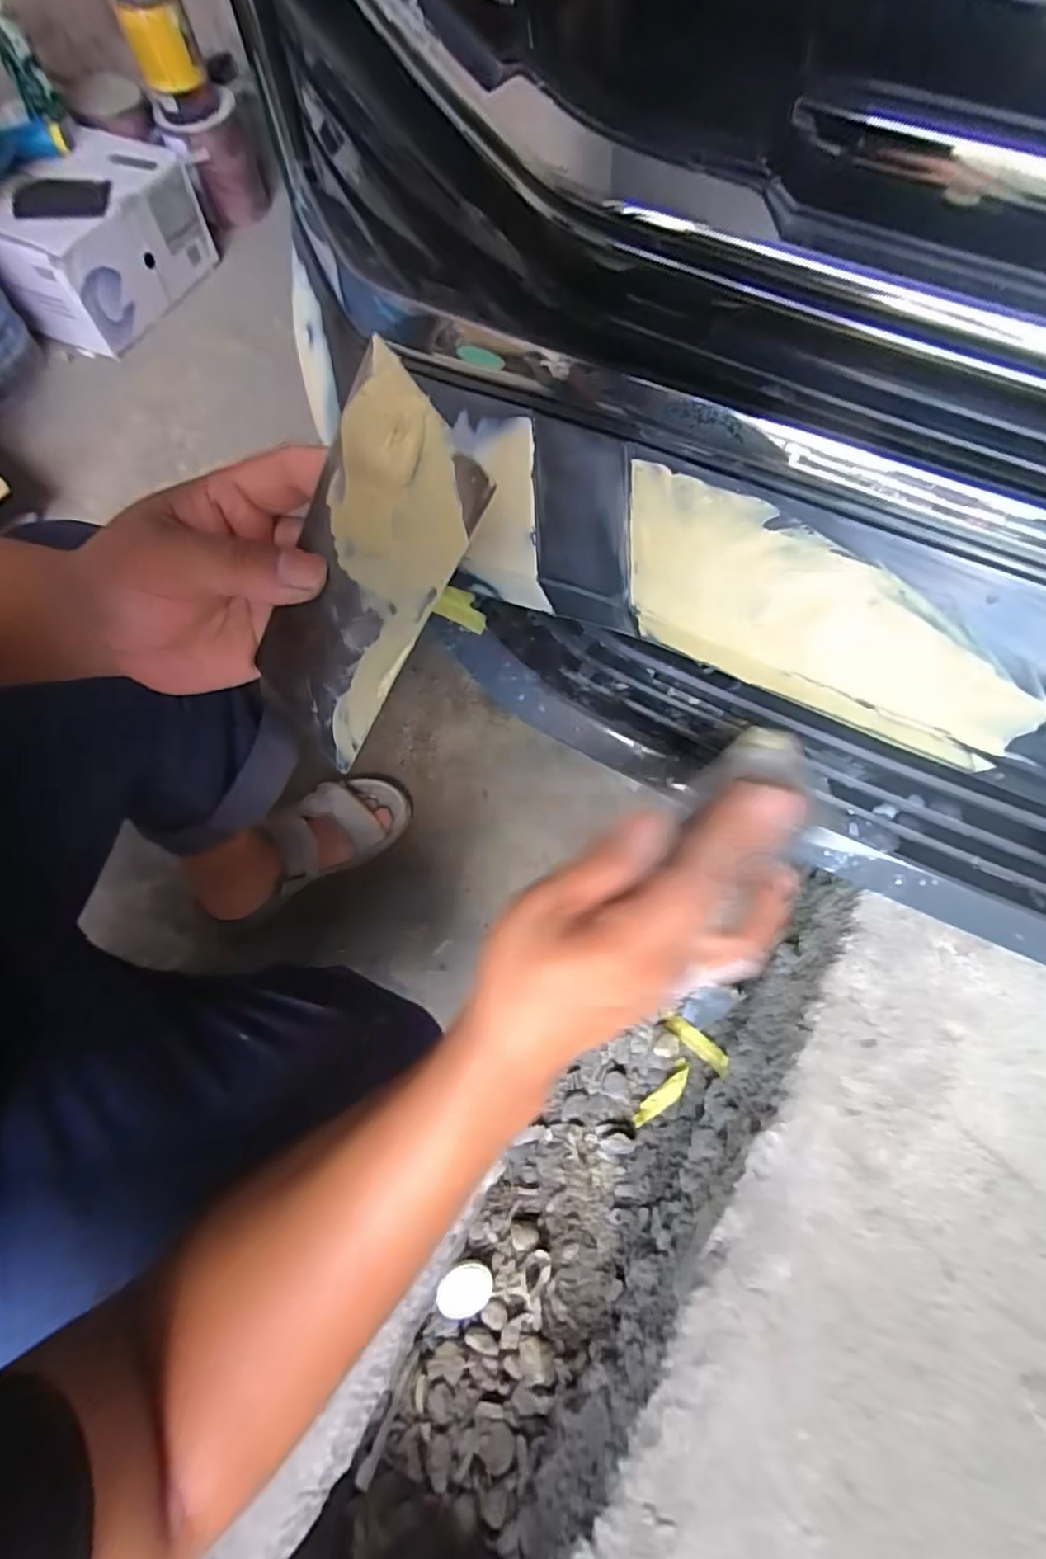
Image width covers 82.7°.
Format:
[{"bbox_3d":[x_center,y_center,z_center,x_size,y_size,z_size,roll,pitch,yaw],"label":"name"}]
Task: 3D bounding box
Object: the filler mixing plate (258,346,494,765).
[{"bbox_3d":[-0.064,-0.074,0.224,0.072,0.135,0.013,46,31,18],"label":"filler mixing plate"}]

